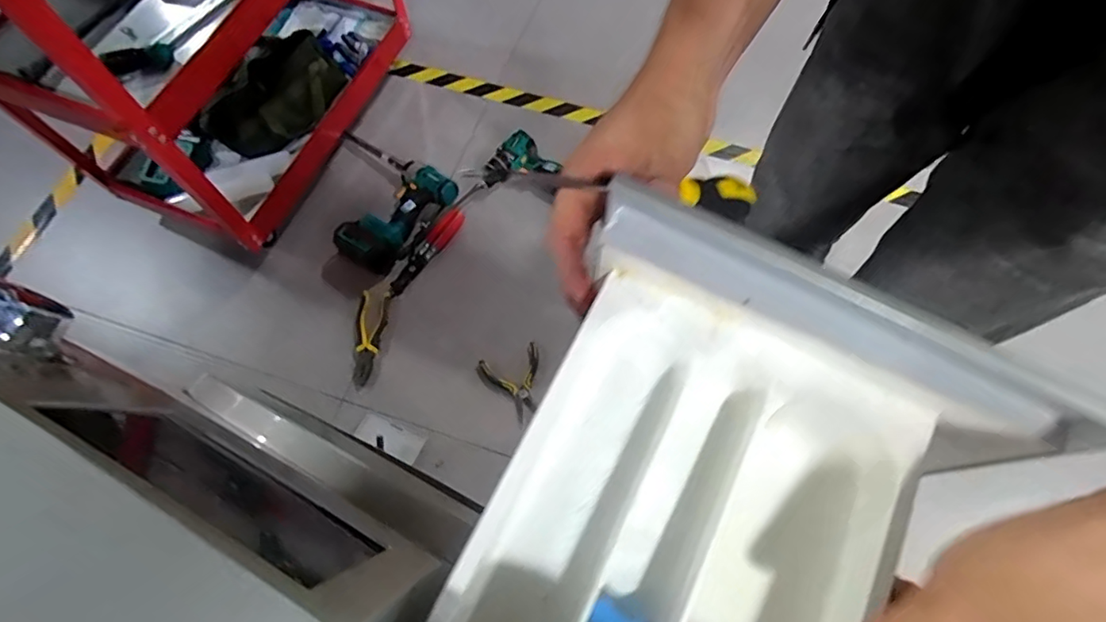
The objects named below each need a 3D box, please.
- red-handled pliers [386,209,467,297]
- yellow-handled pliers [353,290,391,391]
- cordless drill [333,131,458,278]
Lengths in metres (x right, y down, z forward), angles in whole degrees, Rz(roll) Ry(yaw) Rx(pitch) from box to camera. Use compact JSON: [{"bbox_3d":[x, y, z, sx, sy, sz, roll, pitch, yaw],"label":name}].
[{"bbox_3d":[-0.281,-0.127,1.220,0.046,0.022,0.245,31,71,12],"label":"red-handled pliers"},{"bbox_3d":[-0.369,0.056,1.120,0.064,0.020,0.211,-2,68,-1],"label":"yellow-handled pliers"},{"bbox_3d":[-0.429,-0.263,1.231,0.329,0.098,0.299,32,71,12],"label":"cordless drill"}]

